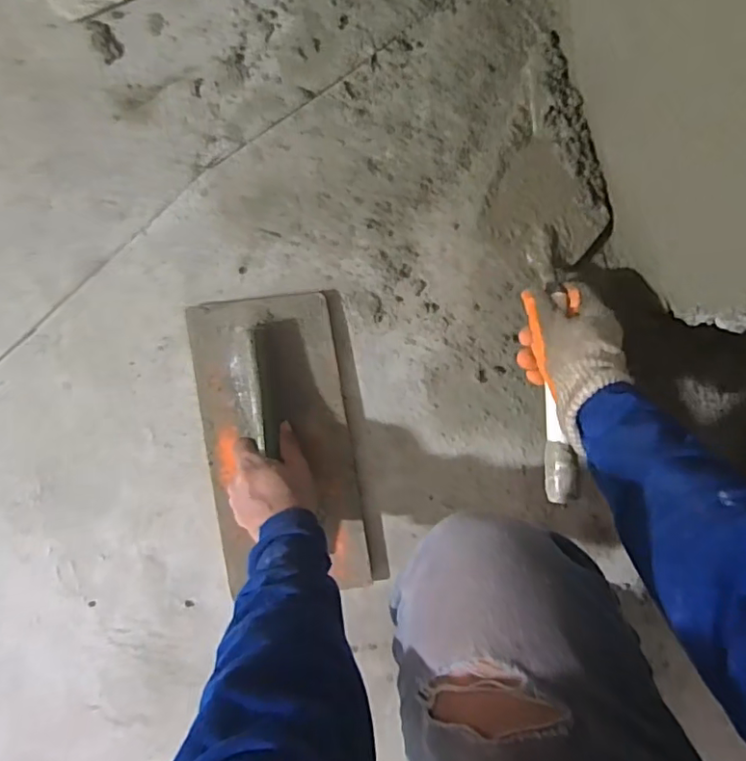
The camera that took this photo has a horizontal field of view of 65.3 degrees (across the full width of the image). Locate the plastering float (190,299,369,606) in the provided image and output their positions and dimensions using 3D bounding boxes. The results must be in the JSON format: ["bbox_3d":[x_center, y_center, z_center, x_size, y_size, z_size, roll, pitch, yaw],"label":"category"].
[{"bbox_3d":[-0.103,0.078,0.617,0.157,0.050,0.323,-7,99,3],"label":"plastering float"}]

